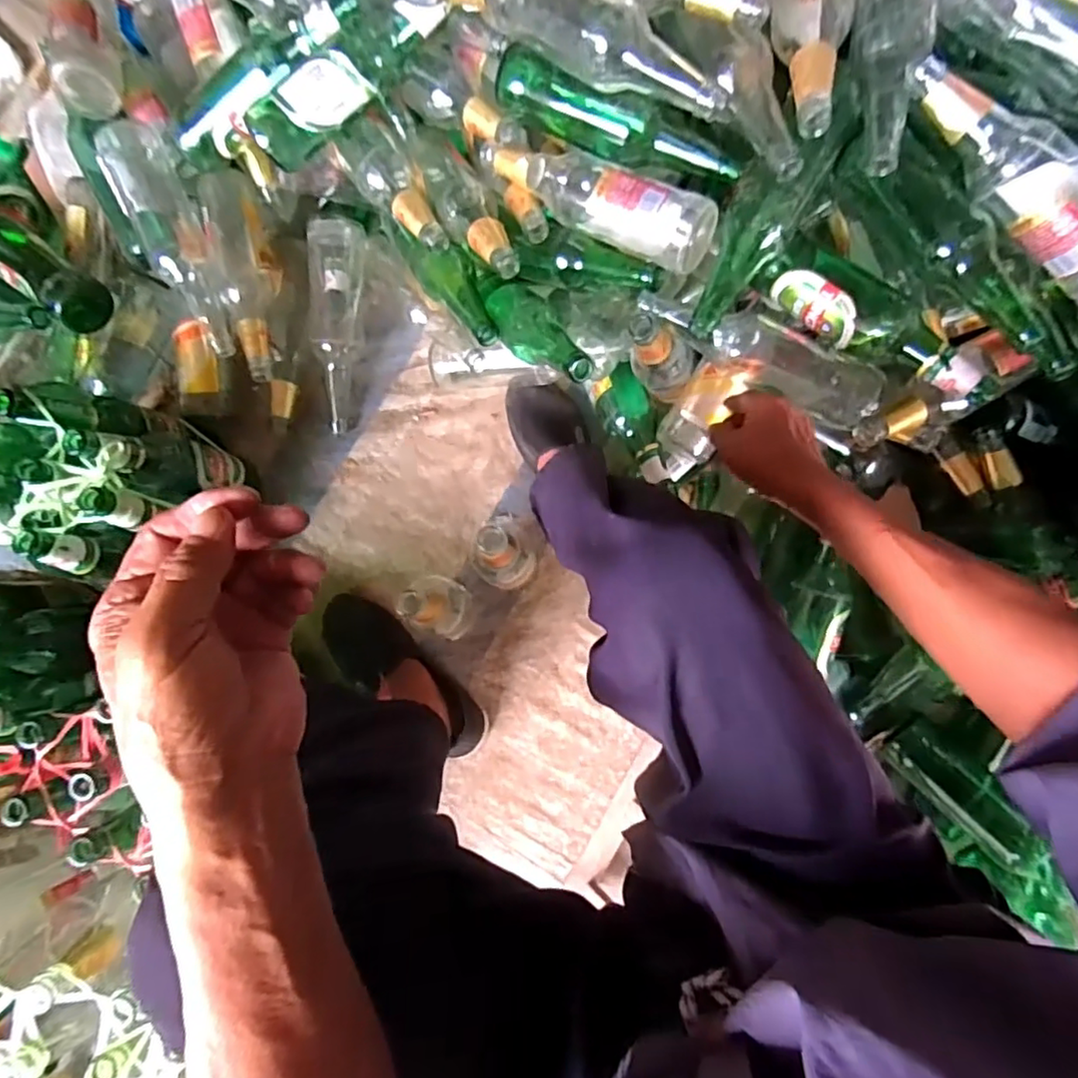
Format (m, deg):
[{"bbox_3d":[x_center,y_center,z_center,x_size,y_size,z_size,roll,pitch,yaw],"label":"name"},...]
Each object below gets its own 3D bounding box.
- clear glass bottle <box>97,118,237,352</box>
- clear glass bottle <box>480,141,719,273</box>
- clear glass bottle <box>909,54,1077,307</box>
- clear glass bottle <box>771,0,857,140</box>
[{"bbox_3d":[-0.441,-0.361,0.739,0.076,0.073,0.288,-22,96,-1],"label":"clear glass bottle"},{"bbox_3d":[0.053,-0.354,0.630,0.266,0.069,0.058,32,52,20],"label":"clear glass bottle"},{"bbox_3d":[0.429,-0.315,0.527,0.077,0.060,0.257,-34,84,-2],"label":"clear glass bottle"},{"bbox_3d":[0.255,-0.463,0.554,0.068,0.057,0.214,1,84,1],"label":"clear glass bottle"}]

